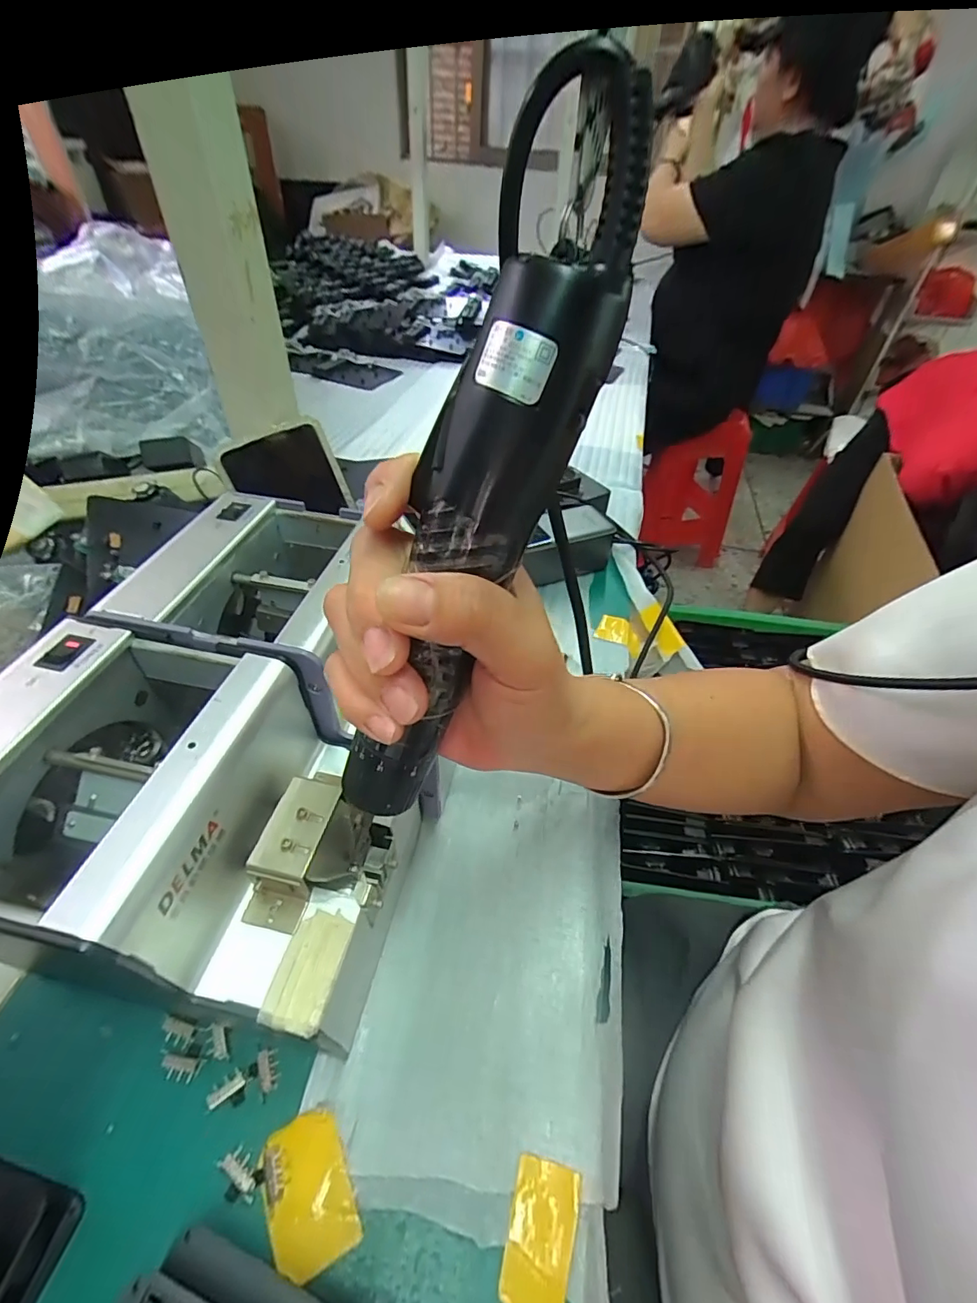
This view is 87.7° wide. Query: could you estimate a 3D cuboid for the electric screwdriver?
[{"bbox_3d":[-0.010,-0.041,0.169,0.044,0.231,0.029,32,25,25],"label":"electric screwdriver"}]

